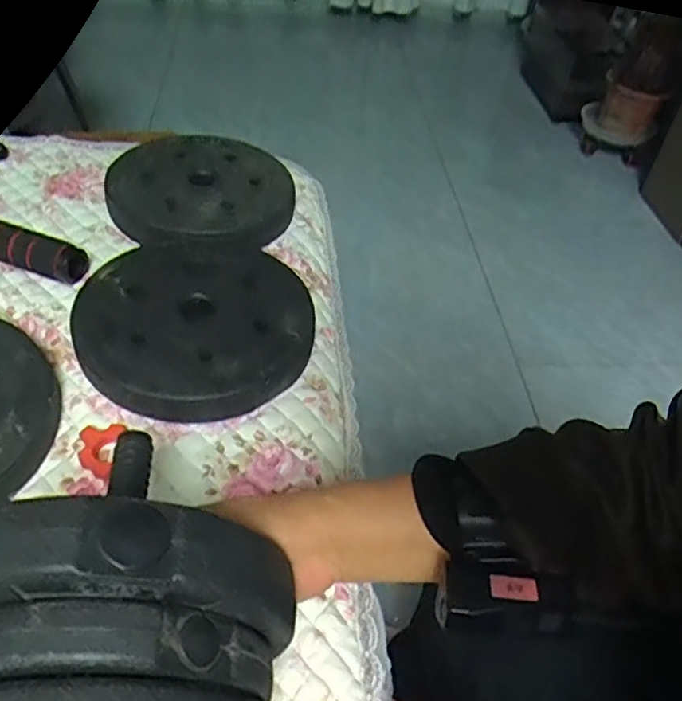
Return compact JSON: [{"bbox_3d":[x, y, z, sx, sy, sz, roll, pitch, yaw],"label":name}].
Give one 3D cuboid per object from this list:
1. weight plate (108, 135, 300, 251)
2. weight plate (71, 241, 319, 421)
[{"bbox_3d":[-0.164,-0.196,0.760,0.204,0.039,0.227,15,46,7],"label":"weight plate"},{"bbox_3d":[-0.132,-0.031,0.589,0.208,0.034,0.214,4,46,-4],"label":"weight plate"}]

